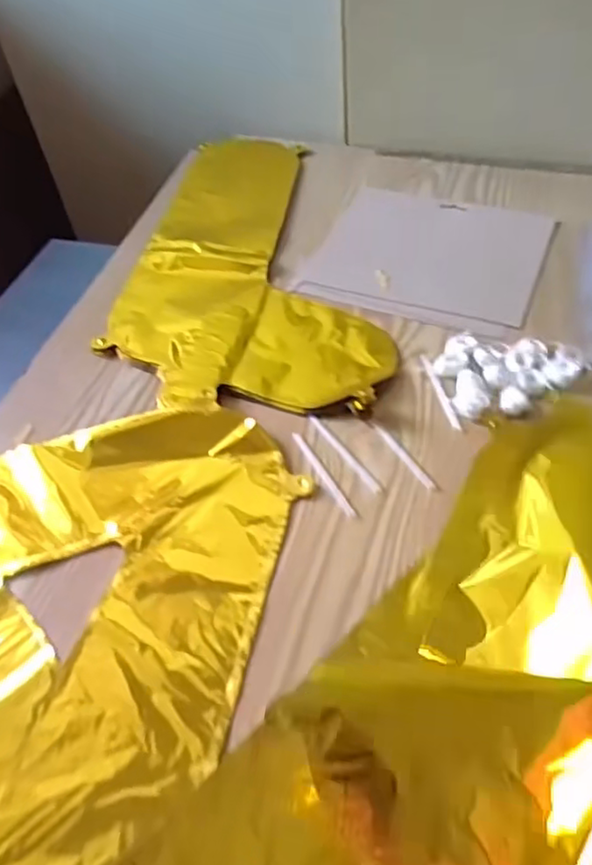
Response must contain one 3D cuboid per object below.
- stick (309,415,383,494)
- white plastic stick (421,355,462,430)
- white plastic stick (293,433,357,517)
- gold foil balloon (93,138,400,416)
[{"bbox_3d":[0.035,0.014,0.459,0.008,0.004,0.082,-27,52,-18],"label":"stick"},{"bbox_3d":[0.108,-0.032,0.491,0.006,0.004,0.082,-10,49,-3],"label":"white plastic stick"},{"bbox_3d":[0.019,0.027,0.447,0.007,0.004,0.080,-24,51,-15],"label":"white plastic stick"},{"bbox_3d":[-0.036,-0.173,0.614,0.232,0.021,0.397,0,49,6],"label":"gold foil balloon"}]

